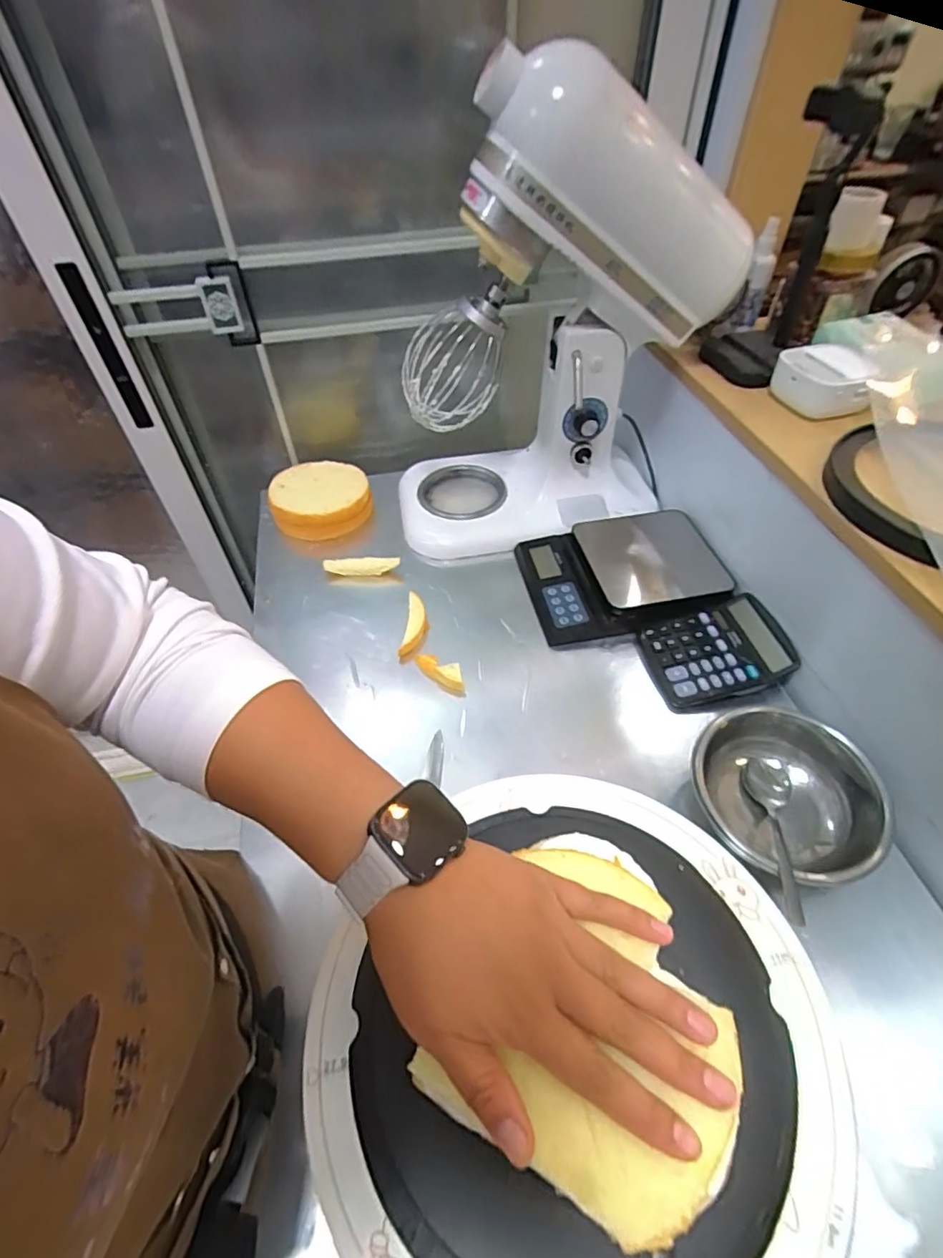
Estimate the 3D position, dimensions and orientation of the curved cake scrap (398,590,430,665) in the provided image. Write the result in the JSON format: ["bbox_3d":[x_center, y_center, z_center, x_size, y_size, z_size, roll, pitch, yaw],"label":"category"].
[{"bbox_3d":[-0.069,0.000,0.679,0.028,0.026,0.092,4,49,5],"label":"curved cake scrap"}]

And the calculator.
[{"bbox_3d":[0.277,0.024,0.631,0.152,0.039,0.120,-12,50,-9],"label":"calculator"}]

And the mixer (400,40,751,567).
[{"bbox_3d":[0.094,-0.343,0.691,0.395,0.458,0.226,-6,49,-3],"label":"mixer"}]

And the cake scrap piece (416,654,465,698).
[{"bbox_3d":[-0.034,0.051,0.644,0.075,0.027,0.026,35,58,28],"label":"cake scrap piece"}]

